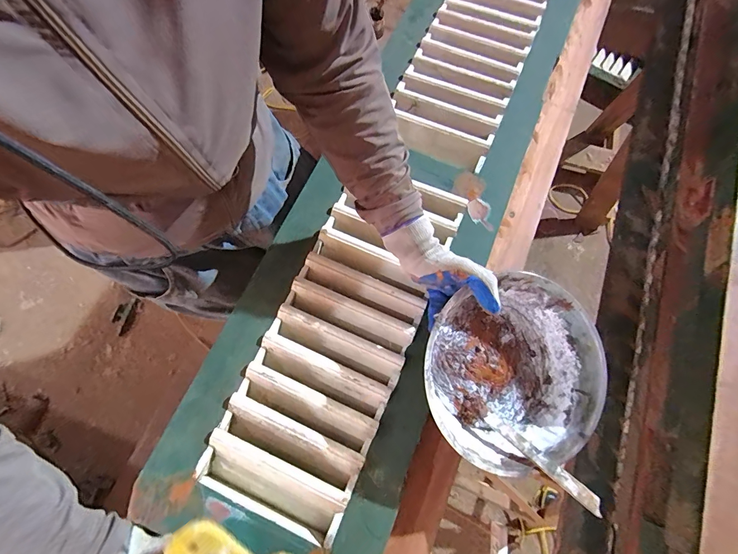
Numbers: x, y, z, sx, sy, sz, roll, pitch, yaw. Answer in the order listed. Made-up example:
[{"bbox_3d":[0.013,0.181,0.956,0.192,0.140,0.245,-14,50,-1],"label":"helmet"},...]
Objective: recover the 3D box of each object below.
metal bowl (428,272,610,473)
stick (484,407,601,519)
[{"bbox_3d":[0.157,0.106,0.427,0.209,0.085,0.209,2,81,-10],"label":"metal bowl"},{"bbox_3d":[0.180,0.192,0.388,0.015,0.004,0.129,-43,54,-13],"label":"stick"}]

